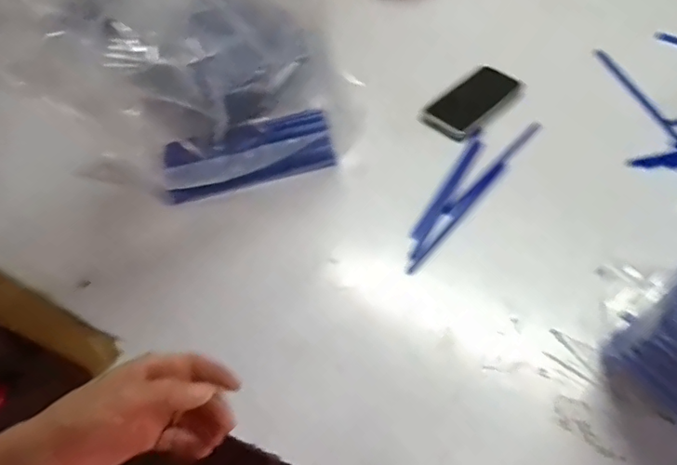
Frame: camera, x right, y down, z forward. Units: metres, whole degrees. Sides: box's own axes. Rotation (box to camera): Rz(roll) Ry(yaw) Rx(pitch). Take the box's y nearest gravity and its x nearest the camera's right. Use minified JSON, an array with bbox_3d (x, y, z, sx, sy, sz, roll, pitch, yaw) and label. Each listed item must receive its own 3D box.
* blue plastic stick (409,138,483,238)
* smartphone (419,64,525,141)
[{"bbox_3d":[0.140,-0.056,0.652,0.016,0.010,0.187,26,55,20],"label":"blue plastic stick"},{"bbox_3d":[0.198,-0.192,0.747,0.169,0.013,0.071,-37,59,-26],"label":"smartphone"}]

